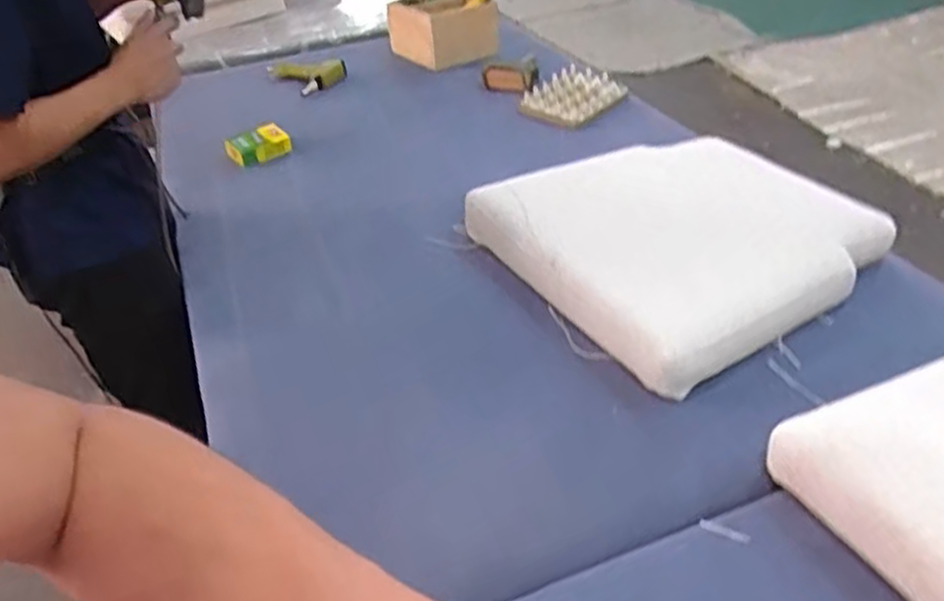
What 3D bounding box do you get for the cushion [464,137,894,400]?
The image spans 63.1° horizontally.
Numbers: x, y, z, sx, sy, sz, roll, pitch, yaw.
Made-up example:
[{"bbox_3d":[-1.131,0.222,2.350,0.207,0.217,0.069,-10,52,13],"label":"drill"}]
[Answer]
[{"bbox_3d":[0.303,-0.105,1.145,0.476,0.092,0.476,-22,39,-21],"label":"cushion"}]

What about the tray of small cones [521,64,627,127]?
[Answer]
[{"bbox_3d":[0.222,-0.455,1.692,0.211,0.057,0.158,-33,44,-32],"label":"tray of small cones"}]

